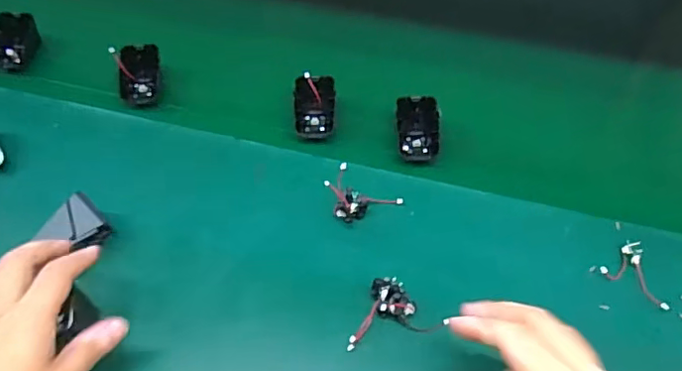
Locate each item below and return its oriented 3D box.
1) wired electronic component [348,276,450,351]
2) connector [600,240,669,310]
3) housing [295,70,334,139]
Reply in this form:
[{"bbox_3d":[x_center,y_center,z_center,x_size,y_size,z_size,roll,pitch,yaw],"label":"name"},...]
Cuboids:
[{"bbox_3d":[0.041,0.105,0.480,0.077,0.019,0.049,-9,57,-6],"label":"wired electronic component"},{"bbox_3d":[0.274,0.081,0.509,0.045,0.010,0.060,-39,64,-23],"label":"connector"},{"bbox_3d":[-0.028,-0.088,0.594,0.042,0.036,0.056,-1,56,0],"label":"housing"}]

